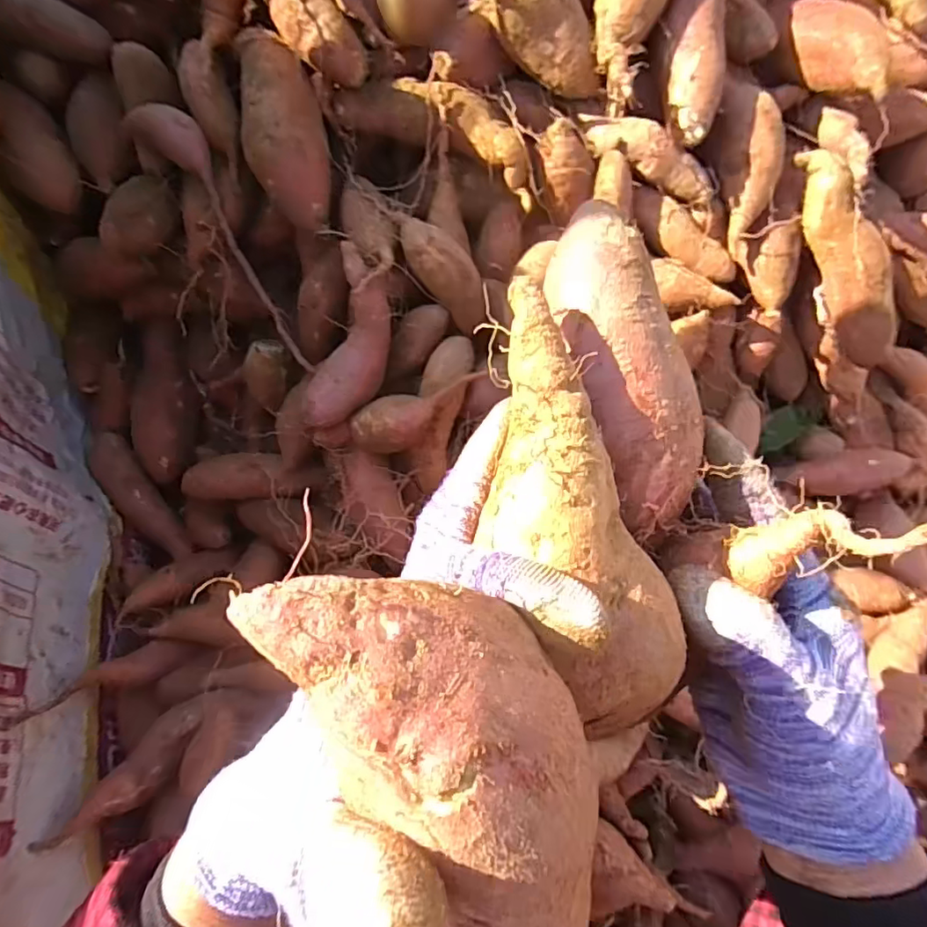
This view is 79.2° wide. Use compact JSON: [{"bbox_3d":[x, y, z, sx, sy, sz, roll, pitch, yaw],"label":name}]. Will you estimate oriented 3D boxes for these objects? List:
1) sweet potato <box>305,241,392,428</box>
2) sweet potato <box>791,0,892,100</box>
[{"bbox_3d":[-0.085,-0.089,0.431,0.045,0.038,0.140,21,104,10],"label":"sweet potato"},{"bbox_3d":[0.300,-0.332,0.459,0.044,0.052,0.115,-2,63,-1],"label":"sweet potato"}]

